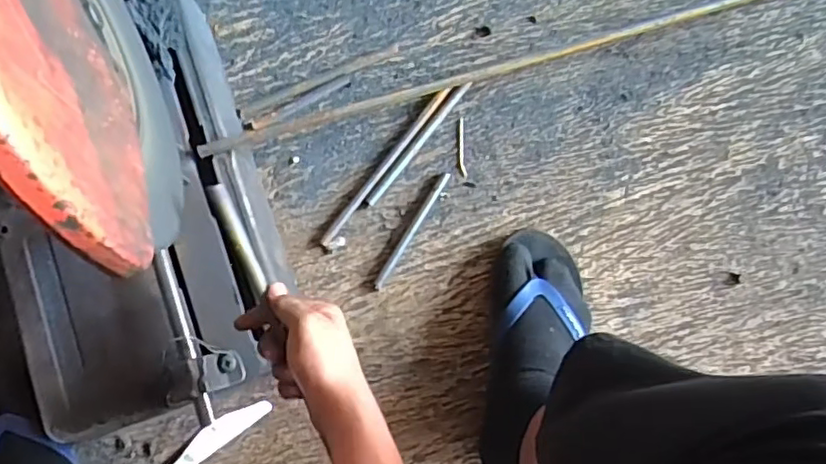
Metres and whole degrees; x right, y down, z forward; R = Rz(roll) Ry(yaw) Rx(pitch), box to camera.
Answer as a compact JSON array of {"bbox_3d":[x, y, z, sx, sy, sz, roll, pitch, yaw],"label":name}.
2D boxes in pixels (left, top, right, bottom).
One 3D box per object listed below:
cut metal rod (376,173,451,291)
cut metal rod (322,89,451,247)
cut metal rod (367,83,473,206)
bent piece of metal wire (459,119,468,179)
[{"bbox_3d":[0.000,-0.002,0.676,0.010,0.009,0.151,31,83,3],"label":"cut metal rod"},{"bbox_3d":[-0.031,-0.077,0.690,0.015,0.009,0.228,36,83,3],"label":"cut metal rod"},{"bbox_3d":[0.008,-0.103,0.695,0.012,0.009,0.182,38,83,4],"label":"cut metal rod"},{"bbox_3d":[0.057,-0.099,0.698,0.008,0.004,0.071,-2,82,-2],"label":"bent piece of metal wire"}]

